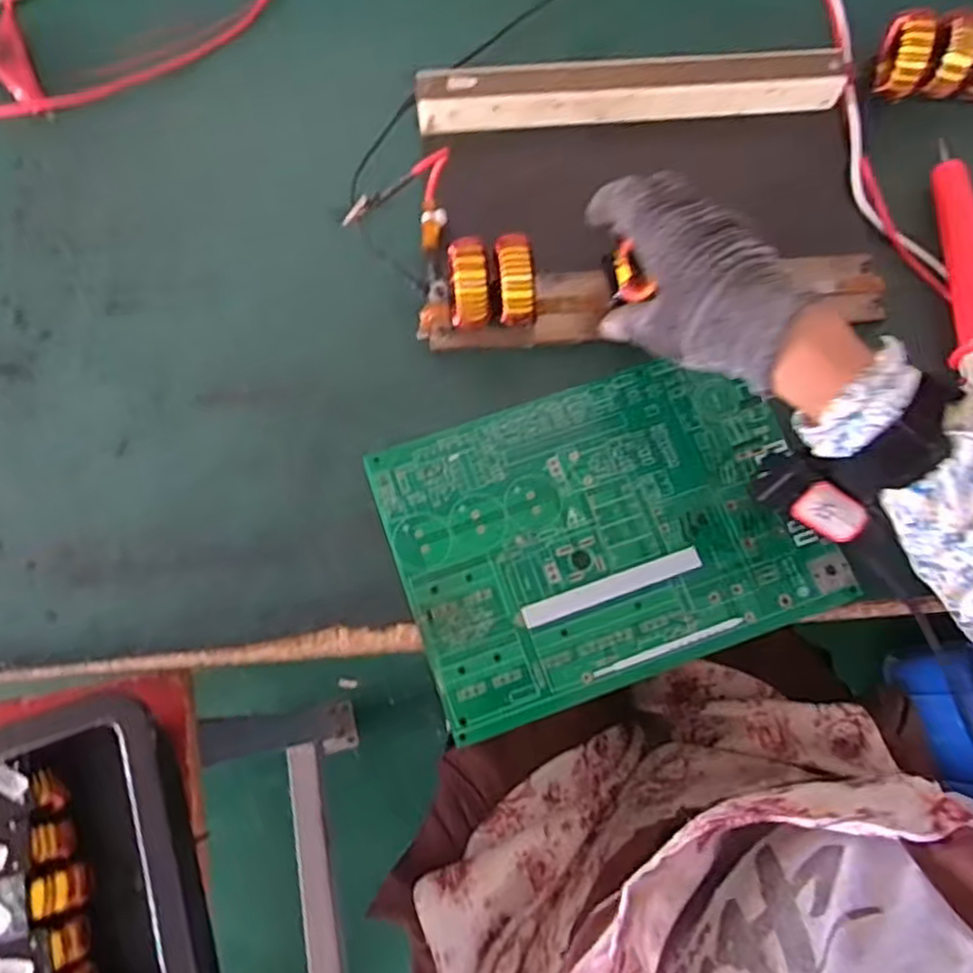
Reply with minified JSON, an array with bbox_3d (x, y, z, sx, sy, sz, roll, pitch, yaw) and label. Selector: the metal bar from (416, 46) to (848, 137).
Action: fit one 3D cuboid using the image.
[{"bbox_3d":[0.100,-0.279,0.504,0.295,0.029,0.037,-5,74,-2],"label":"metal bar"}]

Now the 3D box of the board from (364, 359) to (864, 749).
[{"bbox_3d":[0.072,0.025,0.440,0.250,0.008,0.181,-18,74,-5],"label":"board"}]

